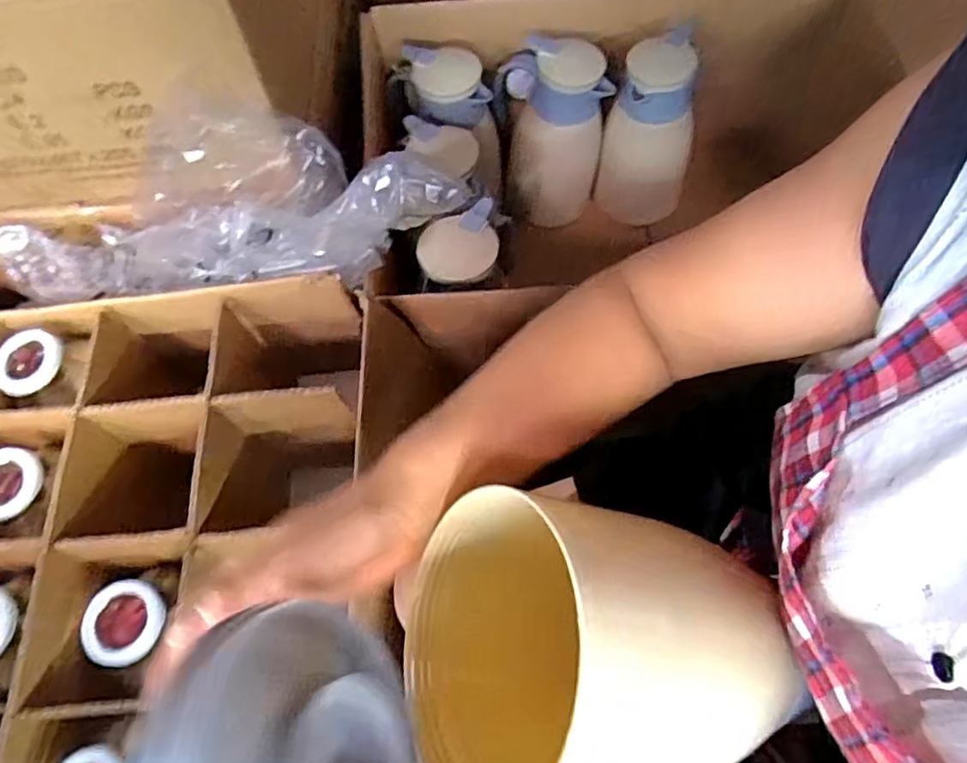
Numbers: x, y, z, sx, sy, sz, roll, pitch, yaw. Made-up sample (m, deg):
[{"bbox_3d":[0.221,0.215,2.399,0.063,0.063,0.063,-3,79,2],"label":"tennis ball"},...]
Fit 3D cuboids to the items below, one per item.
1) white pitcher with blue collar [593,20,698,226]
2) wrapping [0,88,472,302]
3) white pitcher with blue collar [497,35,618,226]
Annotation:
[{"bbox_3d":[0.241,-0.355,0.913,0.121,0.239,0.132,15,67,9],"label":"white pitcher with blue collar"},{"bbox_3d":[-0.245,-0.147,0.582,0.459,0.123,0.176,-13,65,-3],"label":"wrapping"},{"bbox_3d":[0.101,-0.359,0.921,0.130,0.236,0.123,-2,65,1],"label":"white pitcher with blue collar"}]

